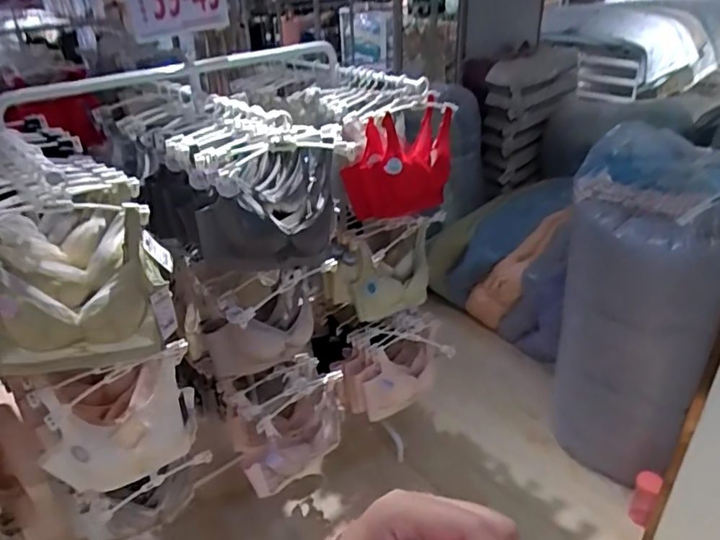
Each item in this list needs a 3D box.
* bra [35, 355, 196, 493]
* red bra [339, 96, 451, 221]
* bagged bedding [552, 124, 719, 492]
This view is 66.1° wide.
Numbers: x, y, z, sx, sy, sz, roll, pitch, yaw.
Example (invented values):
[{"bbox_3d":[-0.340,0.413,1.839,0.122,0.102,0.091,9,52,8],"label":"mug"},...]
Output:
[{"bbox_3d":[-0.464,0.300,1.085,0.289,0.258,0.089,-24,38,-33],"label":"bra"},{"bbox_3d":[0.104,-0.244,1.330,0.273,0.237,0.140,-24,38,-33],"label":"red bra"},{"bbox_3d":[0.841,0.129,1.737,0.438,0.950,0.504,18,36,28],"label":"bagged bedding"}]

